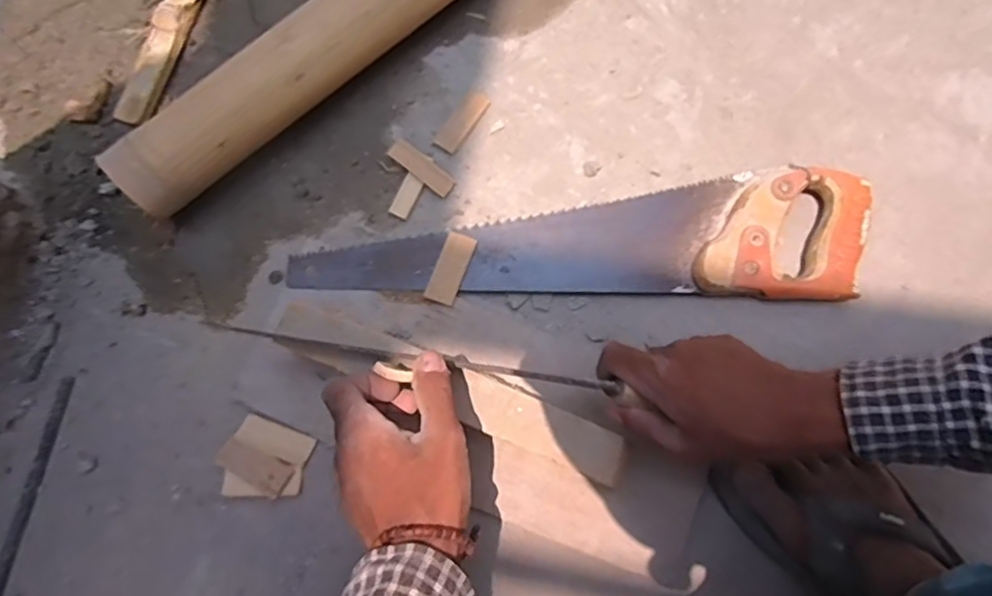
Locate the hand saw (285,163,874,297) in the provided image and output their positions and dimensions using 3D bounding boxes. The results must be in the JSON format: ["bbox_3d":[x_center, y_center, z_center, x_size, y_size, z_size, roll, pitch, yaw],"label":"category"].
[{"bbox_3d":[0.072,-0.051,0.537,0.482,0.029,0.108,-2,79,-1],"label":"hand saw"}]

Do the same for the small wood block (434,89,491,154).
[{"bbox_3d":[-0.031,-0.162,0.568,0.023,0.004,0.063,33,81,5],"label":"small wood block"}]

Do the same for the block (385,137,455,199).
[{"bbox_3d":[-0.066,-0.116,0.549,0.063,0.007,0.020,38,90,-7],"label":"block"}]

